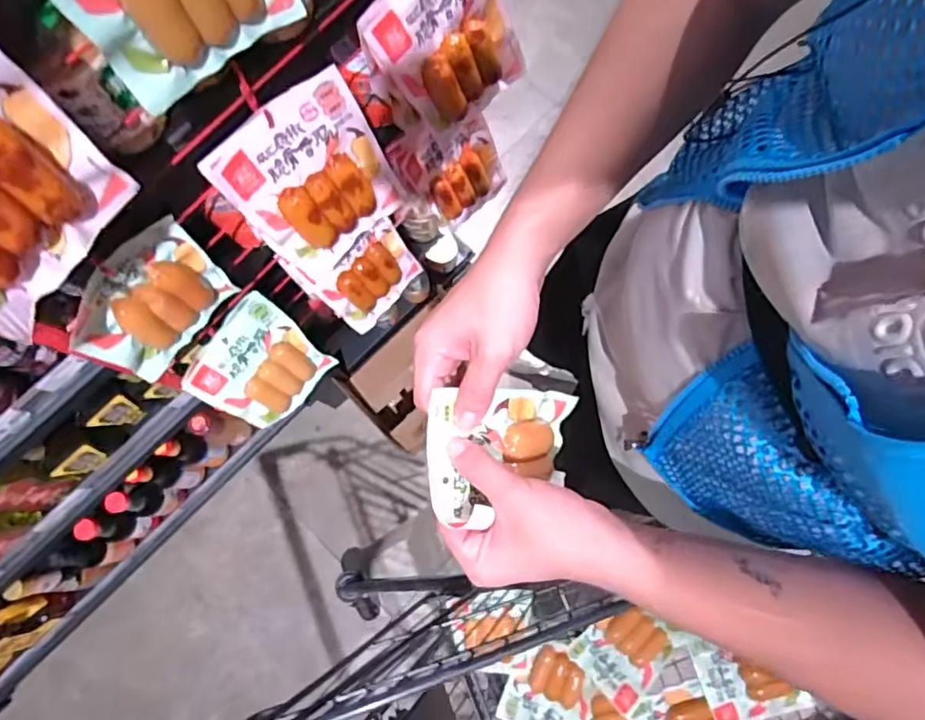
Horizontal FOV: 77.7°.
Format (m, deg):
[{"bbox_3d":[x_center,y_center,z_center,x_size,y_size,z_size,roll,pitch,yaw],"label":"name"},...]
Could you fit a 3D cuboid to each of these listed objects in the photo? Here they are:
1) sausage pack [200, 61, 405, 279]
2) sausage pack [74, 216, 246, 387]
[{"bbox_3d":[-0.125,-0.149,0.496,0.127,0.144,0.022,-39,50,-5],"label":"sausage pack"},{"bbox_3d":[-0.268,-0.050,0.491,0.032,0.132,0.125,38,81,7],"label":"sausage pack"}]

